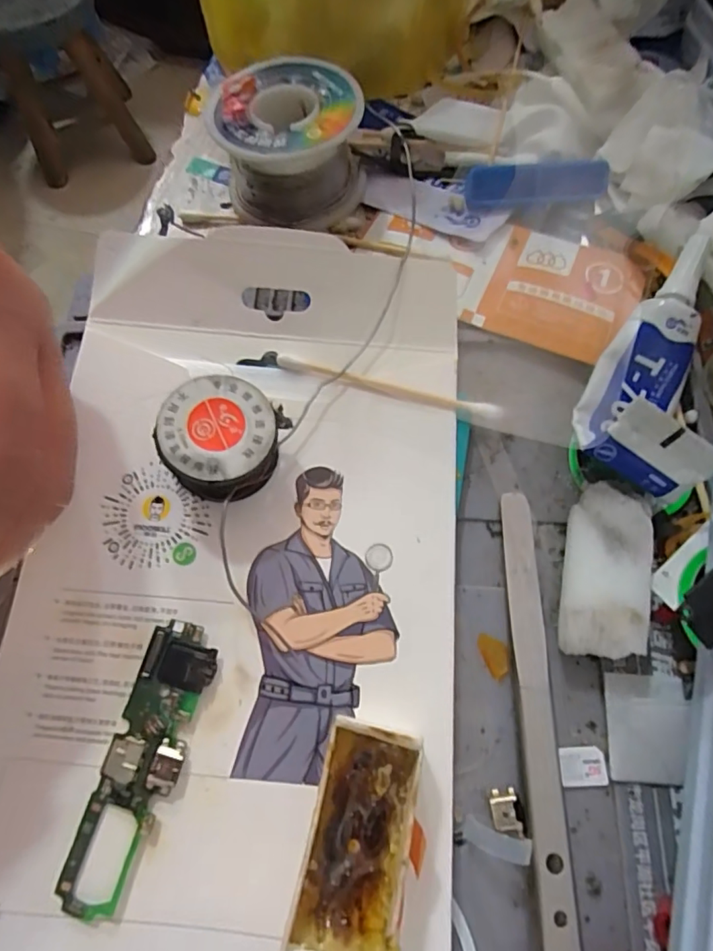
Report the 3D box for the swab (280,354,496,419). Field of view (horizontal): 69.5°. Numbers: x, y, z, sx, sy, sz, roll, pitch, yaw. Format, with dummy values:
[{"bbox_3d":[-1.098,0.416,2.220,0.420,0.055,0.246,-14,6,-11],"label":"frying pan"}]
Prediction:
[{"bbox_3d":[0.010,-0.028,0.161,0.070,0.004,0.004,14,71,6],"label":"swab"}]

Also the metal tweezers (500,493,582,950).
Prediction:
[{"bbox_3d":[0.046,0.081,0.125,0.009,0.013,0.161,1,70,1],"label":"metal tweezers"}]

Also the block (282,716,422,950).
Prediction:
[{"bbox_3d":[0.000,0.080,0.113,0.022,0.020,0.046,11,71,5],"label":"block"}]

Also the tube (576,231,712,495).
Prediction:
[{"bbox_3d":[0.089,-0.039,0.148,0.027,0.020,0.085,20,72,8],"label":"tube"}]

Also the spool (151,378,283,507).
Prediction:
[{"bbox_3d":[-0.037,-0.009,0.142,0.030,0.020,0.027,-18,71,-5],"label":"spool"}]

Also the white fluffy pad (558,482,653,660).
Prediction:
[{"bbox_3d":[0.068,0.026,0.143,0.020,0.015,0.046,12,71,5],"label":"white fluffy pad"}]

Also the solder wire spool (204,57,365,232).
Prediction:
[{"bbox_3d":[-0.025,-0.124,0.192,0.052,0.033,0.054,-4,70,0],"label":"solder wire spool"}]

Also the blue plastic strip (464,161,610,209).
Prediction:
[{"bbox_3d":[0.067,-0.108,0.192,0.052,0.004,0.014,-3,113,0],"label":"blue plastic strip"}]

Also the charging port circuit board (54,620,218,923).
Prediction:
[{"bbox_3d":[-0.052,0.069,0.125,0.019,0.004,0.064,14,71,6],"label":"charging port circuit board"}]

